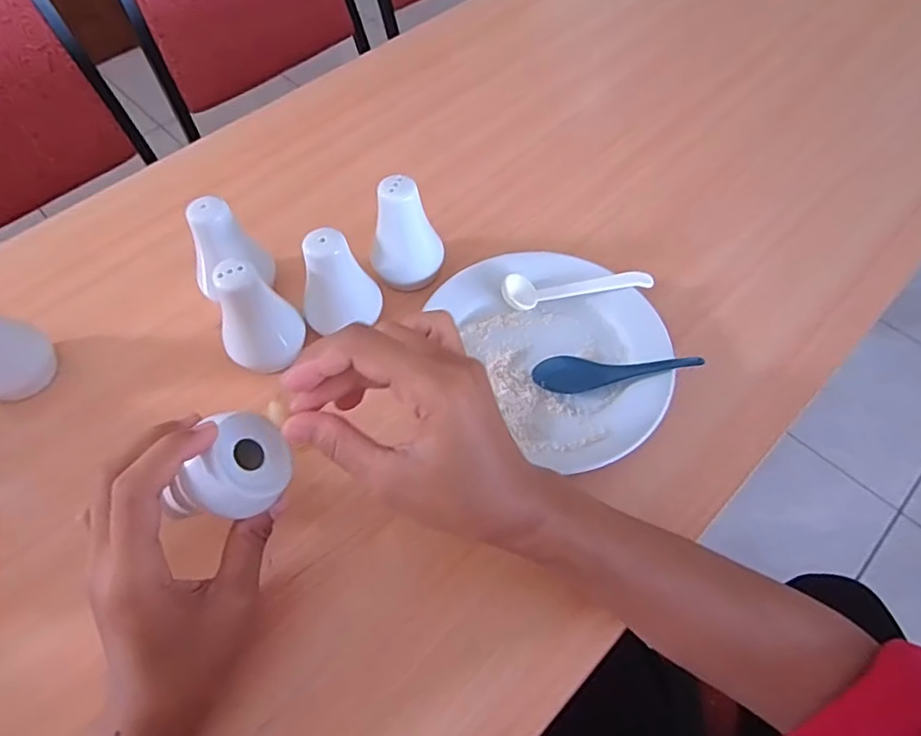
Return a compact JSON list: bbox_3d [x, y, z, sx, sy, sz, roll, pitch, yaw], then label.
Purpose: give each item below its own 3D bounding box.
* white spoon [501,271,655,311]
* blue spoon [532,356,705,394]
[{"bbox_3d":[0.078,-0.057,0.395,0.101,0.011,0.023,-8,59,-5],"label":"white spoon"},{"bbox_3d":[0.096,0.001,0.361,0.099,0.017,0.023,-1,59,0],"label":"blue spoon"}]

